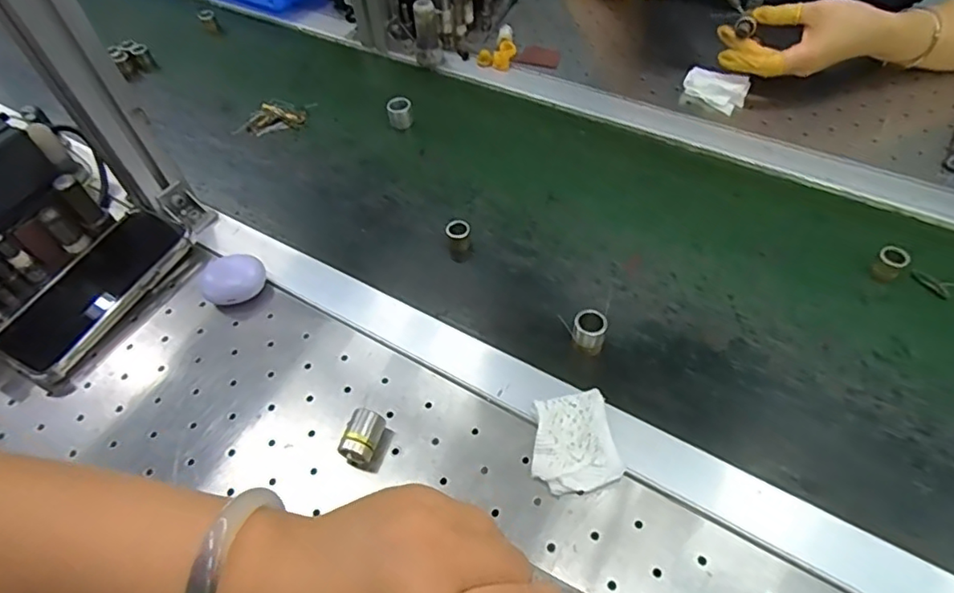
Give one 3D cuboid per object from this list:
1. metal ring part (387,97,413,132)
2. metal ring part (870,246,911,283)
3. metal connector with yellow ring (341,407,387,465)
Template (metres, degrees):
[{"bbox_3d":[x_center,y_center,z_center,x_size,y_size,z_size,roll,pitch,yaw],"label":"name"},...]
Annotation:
[{"bbox_3d":[-0.078,-0.186,0.584,0.023,0.030,0.021,-14,53,-7],"label":"metal ring part"},{"bbox_3d":[0.323,-0.025,0.446,0.020,0.020,0.018,35,62,26],"label":"metal ring part"},{"bbox_3d":[-0.074,0.093,0.376,0.020,0.020,0.032,10,54,10],"label":"metal connector with yellow ring"}]

